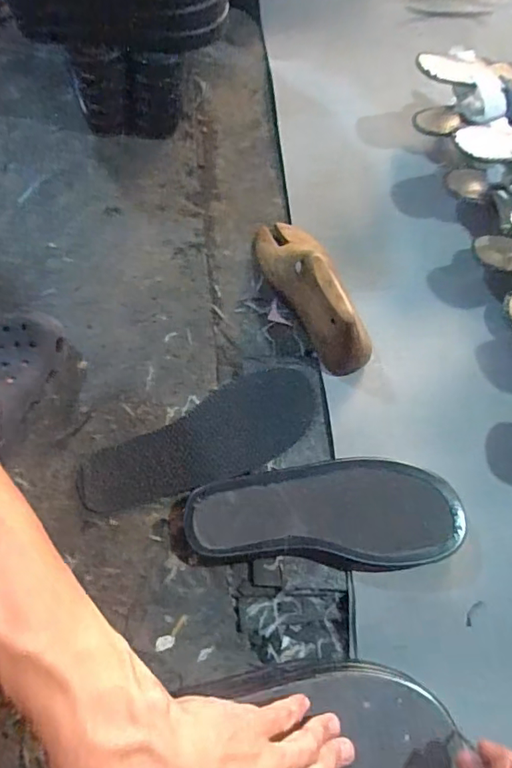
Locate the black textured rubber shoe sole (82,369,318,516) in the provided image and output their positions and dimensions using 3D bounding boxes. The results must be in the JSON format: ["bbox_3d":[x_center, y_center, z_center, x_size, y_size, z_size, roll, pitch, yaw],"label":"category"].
[{"bbox_3d":[-0.056,0.063,0.535,0.251,0.007,0.089,-27,70,-7],"label":"black textured rubber shoe sole"}]

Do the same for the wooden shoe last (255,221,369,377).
[{"bbox_3d":[0.053,-0.120,0.575,0.057,0.096,0.230,-20,55,-10],"label":"wooden shoe last"}]

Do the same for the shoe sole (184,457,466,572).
[{"bbox_3d":[0.060,0.123,0.481,0.244,0.043,0.096,-2,68,-4],"label":"shoe sole"}]

